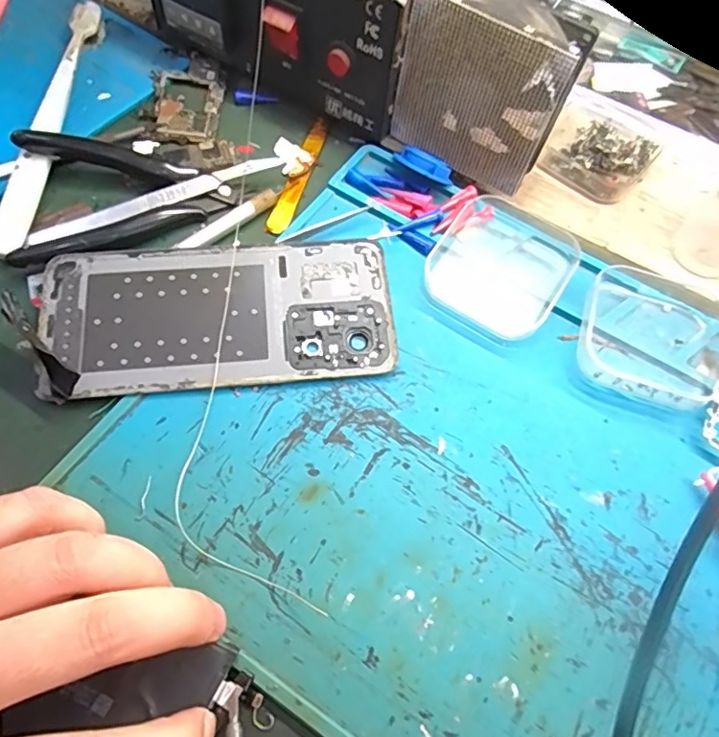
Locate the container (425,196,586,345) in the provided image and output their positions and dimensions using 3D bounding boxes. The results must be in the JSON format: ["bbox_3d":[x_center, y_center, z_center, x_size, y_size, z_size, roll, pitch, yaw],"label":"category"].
[{"bbox_3d":[0.070,-0.052,0.270,0.064,0.018,0.068,33,67,12],"label":"container"}]

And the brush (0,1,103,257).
[{"bbox_3d":[-0.168,-0.137,0.295,0.015,0.017,0.176,4,64,-2],"label":"brush"}]

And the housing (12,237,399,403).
[{"bbox_3d":[-0.065,-0.025,0.251,0.161,0.011,0.071,-5,65,-6],"label":"housing"}]

